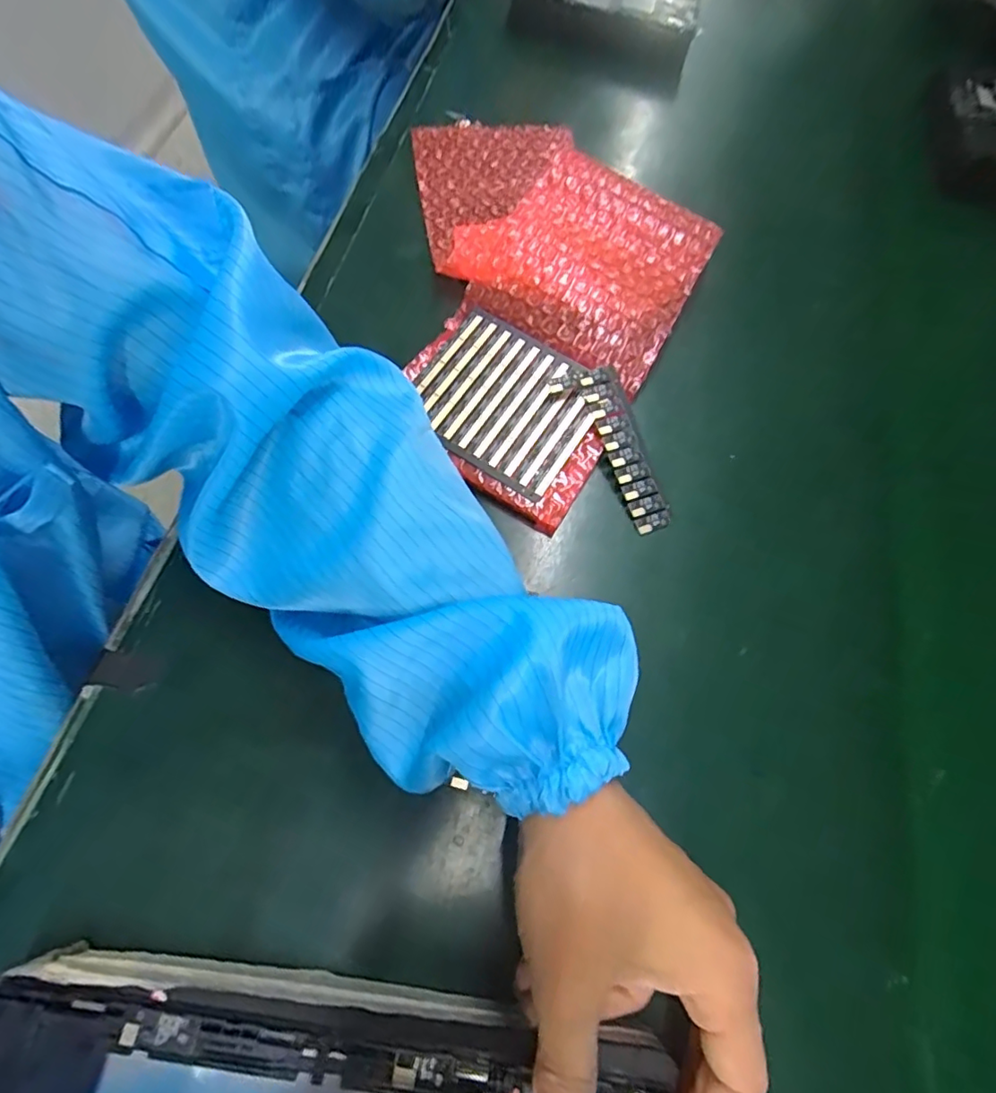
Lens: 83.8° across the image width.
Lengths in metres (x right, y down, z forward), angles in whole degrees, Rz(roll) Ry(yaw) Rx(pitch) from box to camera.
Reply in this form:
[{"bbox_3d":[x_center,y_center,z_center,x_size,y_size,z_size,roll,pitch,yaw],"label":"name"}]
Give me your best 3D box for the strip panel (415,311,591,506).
[{"bbox_3d":[0.003,-0.085,0.314,0.097,0.010,0.086,33,68,7],"label":"strip panel"}]

